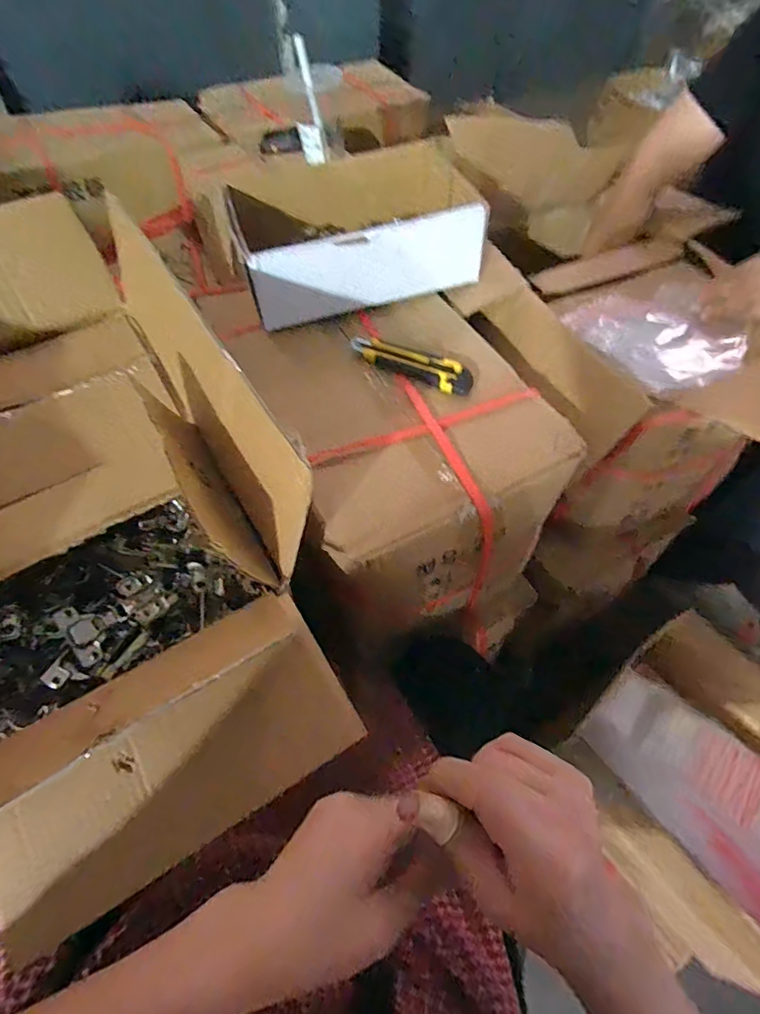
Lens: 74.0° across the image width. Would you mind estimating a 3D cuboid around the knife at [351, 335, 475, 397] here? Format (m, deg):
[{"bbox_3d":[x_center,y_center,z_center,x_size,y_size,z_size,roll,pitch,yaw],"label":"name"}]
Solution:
[{"bbox_3d":[0.034,-0.175,0.599,0.157,0.015,0.038,28,59,18],"label":"knife"}]

